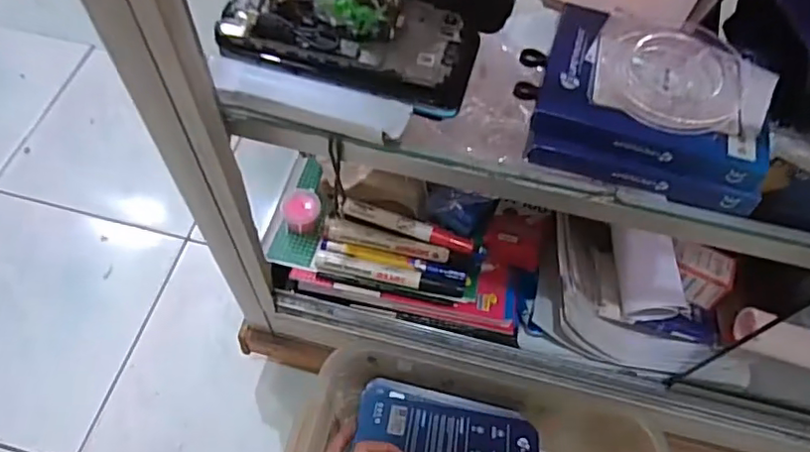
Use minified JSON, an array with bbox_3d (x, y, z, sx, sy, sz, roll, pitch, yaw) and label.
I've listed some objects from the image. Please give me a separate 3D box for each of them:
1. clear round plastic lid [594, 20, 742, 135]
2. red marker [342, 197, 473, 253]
[{"bbox_3d":[0.160,-0.093,0.349,0.083,0.012,0.080,2,60,-3],"label":"clear round plastic lid"},{"bbox_3d":[0.002,0.004,0.575,0.133,0.018,0.023,19,61,7],"label":"red marker"}]

